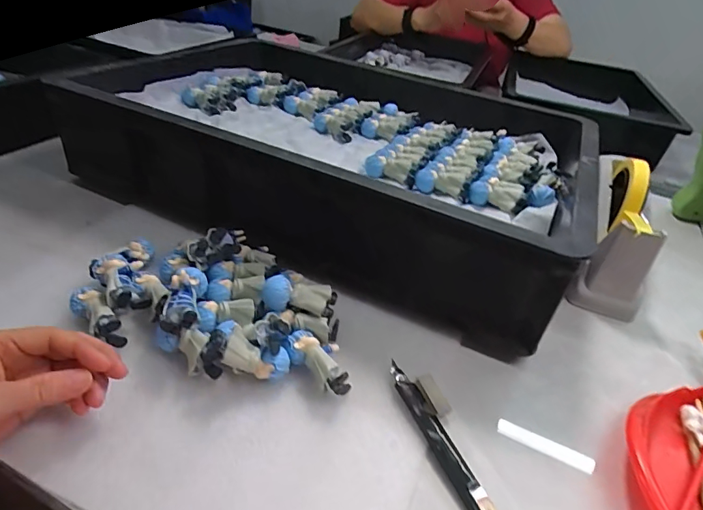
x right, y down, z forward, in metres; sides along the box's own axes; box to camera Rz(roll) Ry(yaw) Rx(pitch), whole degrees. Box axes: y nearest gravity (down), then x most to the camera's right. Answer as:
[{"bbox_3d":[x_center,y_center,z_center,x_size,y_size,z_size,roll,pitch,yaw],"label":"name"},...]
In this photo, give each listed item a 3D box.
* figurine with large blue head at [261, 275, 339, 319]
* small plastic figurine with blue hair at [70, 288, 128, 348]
[{"bbox_3d":[-0.044,0.034,0.376,0.061,0.024,0.029,3,37,-7],"label":"figurine with large blue head"},{"bbox_3d":[-0.208,0.051,0.361,0.021,0.030,0.057,-27,49,-38],"label":"small plastic figurine with blue hair"}]

